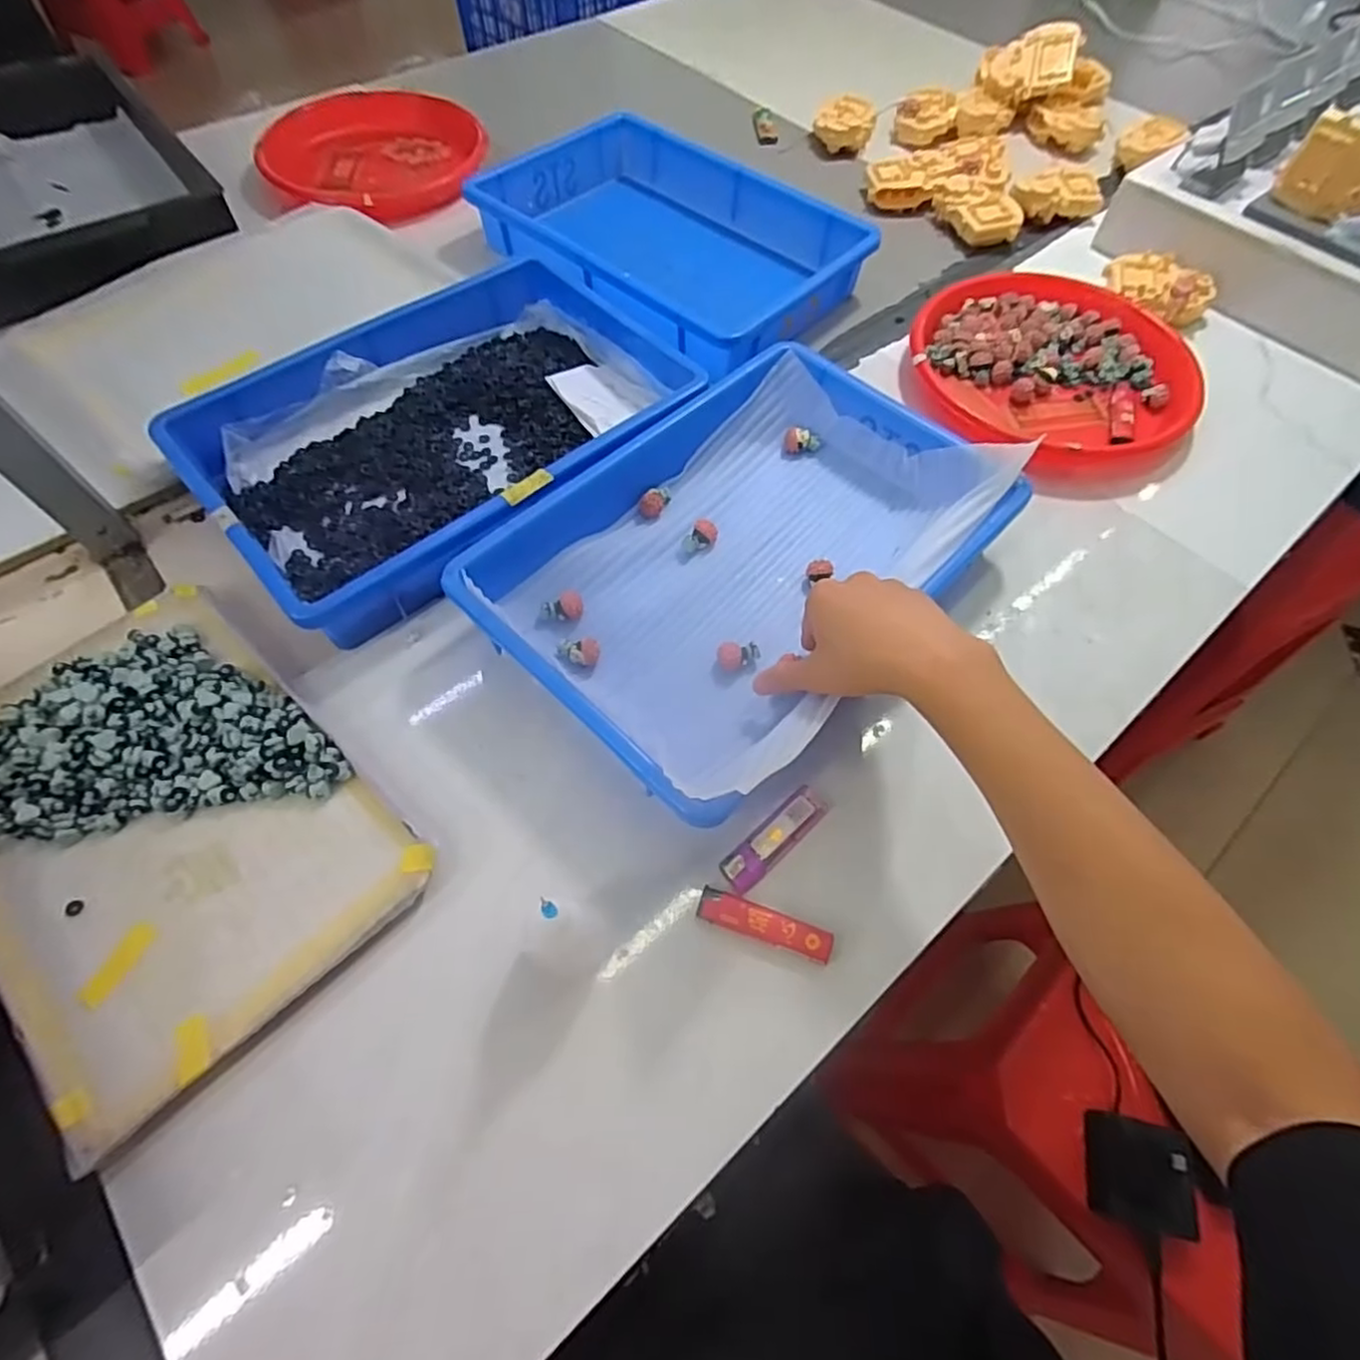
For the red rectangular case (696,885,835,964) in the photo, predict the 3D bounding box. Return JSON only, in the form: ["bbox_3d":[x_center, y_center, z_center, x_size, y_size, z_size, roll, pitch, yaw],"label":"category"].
[{"bbox_3d":[0.049,0.142,0.393,0.078,0.009,0.019,19,63,7],"label":"red rectangular case"}]

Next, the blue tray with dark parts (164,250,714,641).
[{"bbox_3d":[-0.186,-0.208,0.547,0.365,0.050,0.250,-39,71,-21],"label":"blue tray with dark parts"}]

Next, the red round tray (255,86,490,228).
[{"bbox_3d":[-0.375,-0.621,0.809,0.224,0.048,0.233,1,61,-1],"label":"red round tray"}]

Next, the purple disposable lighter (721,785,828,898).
[{"bbox_3d":[0.060,0.097,0.421,0.083,0.015,0.024,-39,71,-21],"label":"purple disposable lighter"}]

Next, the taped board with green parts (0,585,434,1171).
[{"bbox_3d":[-0.312,0.080,0.402,0.294,0.018,0.193,41,67,17],"label":"taped board with green parts"}]

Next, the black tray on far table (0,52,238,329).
[{"bbox_3d":[-0.685,-0.534,0.731,0.273,0.072,0.409,-34,69,-19],"label":"black tray on far table"}]

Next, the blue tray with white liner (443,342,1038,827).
[{"bbox_3d":[0.050,-0.098,0.495,0.253,0.066,0.364,40,67,17],"label":"blue tray with white liner"}]

